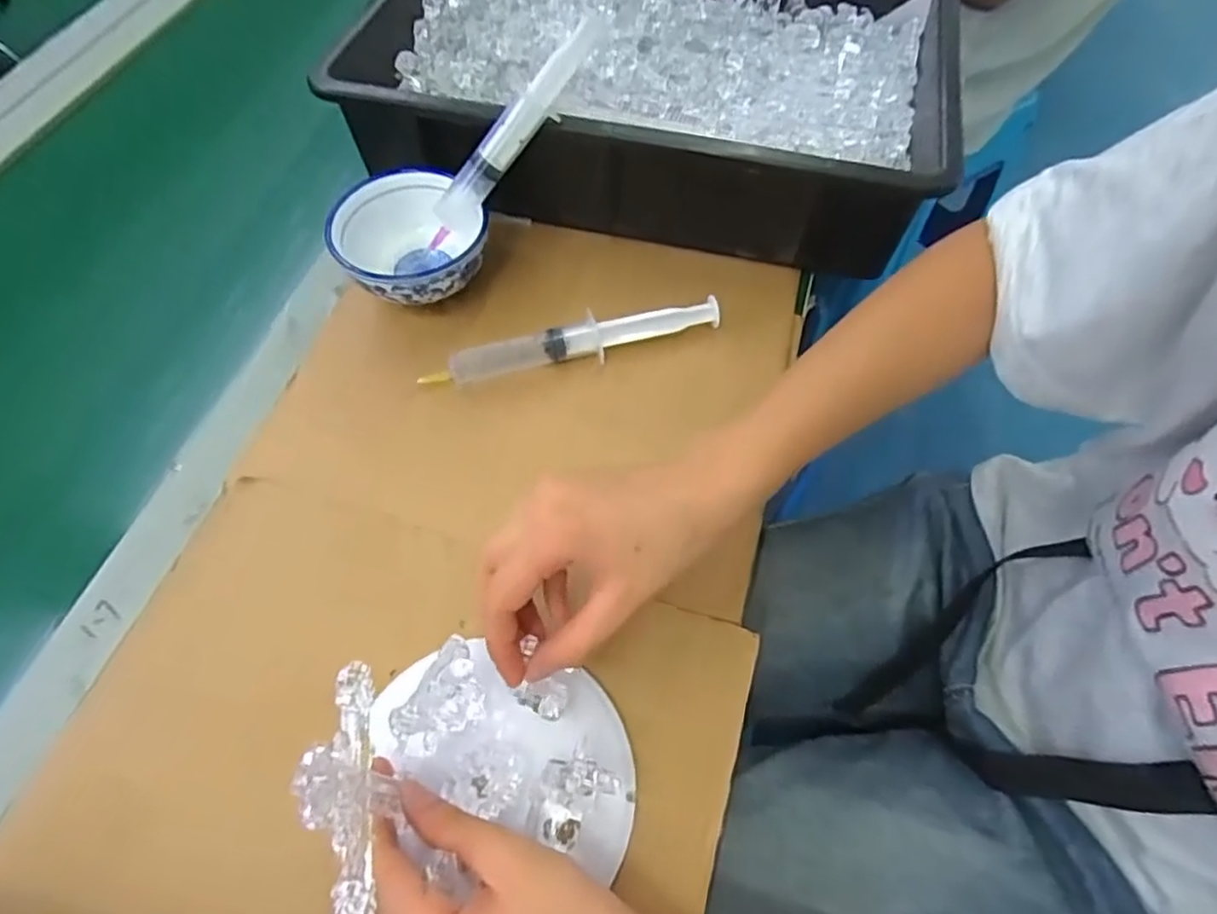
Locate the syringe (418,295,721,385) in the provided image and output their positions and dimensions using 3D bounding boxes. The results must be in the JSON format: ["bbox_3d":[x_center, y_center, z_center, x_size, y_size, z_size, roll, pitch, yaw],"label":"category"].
[{"bbox_3d":[-0.021,-0.072,0.423,0.185,0.020,0.021,-15,61,-8],"label":"syringe"}]

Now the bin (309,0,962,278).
[{"bbox_3d":[0.031,-0.282,0.504,0.398,0.096,0.281,11,61,6],"label":"bin"}]

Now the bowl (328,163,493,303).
[{"bbox_3d":[-0.127,-0.132,0.441,0.095,0.058,0.103,-28,64,-15],"label":"bowl"}]

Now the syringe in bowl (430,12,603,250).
[{"bbox_3d":[-0.059,-0.191,0.405,0.158,0.024,0.015,-45,63,22],"label":"syringe in bowl"}]

